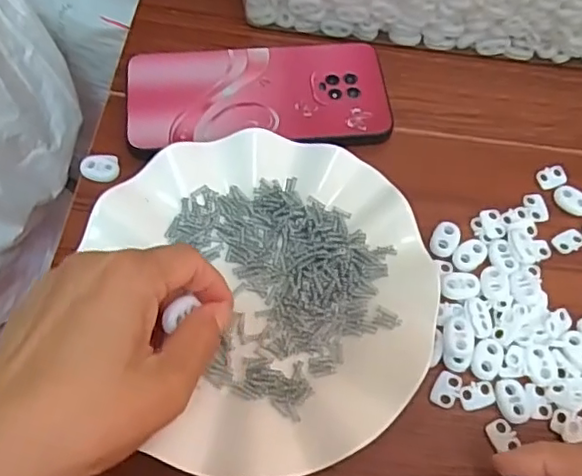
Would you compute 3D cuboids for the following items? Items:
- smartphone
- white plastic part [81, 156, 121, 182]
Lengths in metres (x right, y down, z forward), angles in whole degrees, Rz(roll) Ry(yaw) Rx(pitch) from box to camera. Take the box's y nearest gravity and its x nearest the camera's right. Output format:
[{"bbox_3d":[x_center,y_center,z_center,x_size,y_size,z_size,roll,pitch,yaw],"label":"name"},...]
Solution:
[{"bbox_3d":[-0.020,-0.089,0.384,0.162,0.016,0.076,-4,63,-5],"label":"smartphone"},{"bbox_3d":[-0.114,-0.043,0.357,0.021,0.005,0.016,0,63,-3],"label":"white plastic part"}]

